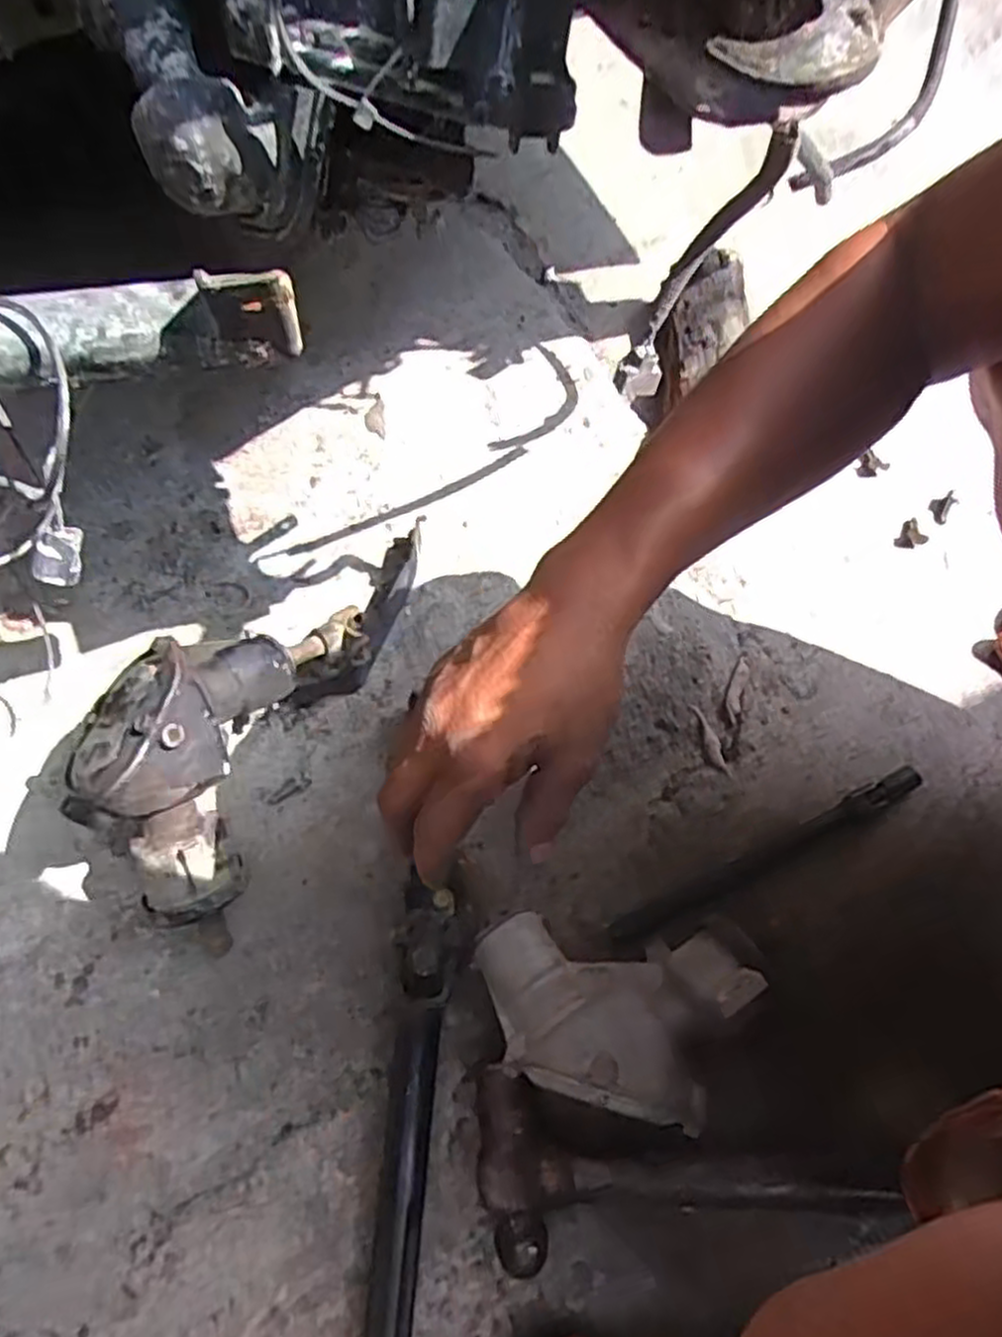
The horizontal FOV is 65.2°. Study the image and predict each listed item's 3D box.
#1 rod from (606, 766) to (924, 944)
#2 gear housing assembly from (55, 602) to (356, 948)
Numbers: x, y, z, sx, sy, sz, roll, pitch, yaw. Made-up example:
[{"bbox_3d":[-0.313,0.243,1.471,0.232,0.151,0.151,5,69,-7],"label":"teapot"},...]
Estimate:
[{"bbox_3d":[0.197,0.136,0.577,0.264,0.016,0.019,-24,70,-12],"label":"rod"},{"bbox_3d":[-0.192,0.037,0.526,0.105,0.143,0.259,16,67,7],"label":"gear housing assembly"}]

